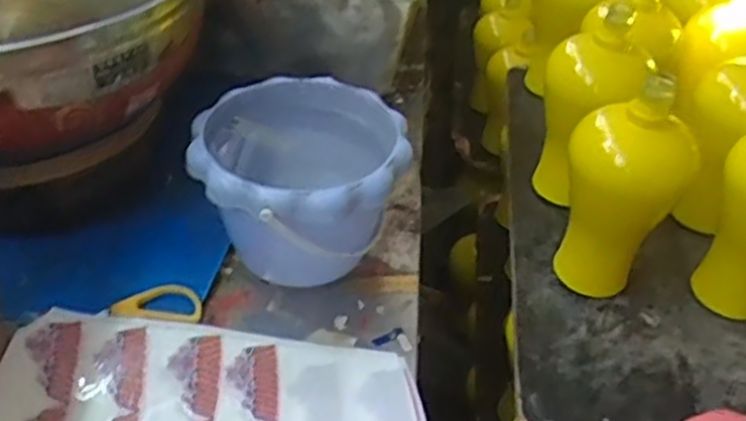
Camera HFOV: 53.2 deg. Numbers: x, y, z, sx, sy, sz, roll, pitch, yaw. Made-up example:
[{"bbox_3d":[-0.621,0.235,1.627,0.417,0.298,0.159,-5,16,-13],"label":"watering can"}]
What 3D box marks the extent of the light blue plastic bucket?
[{"bbox_3d":[-0.053,-0.011,0.559,0.144,0.116,0.146,2,40,-2],"label":"light blue plastic bucket"}]

